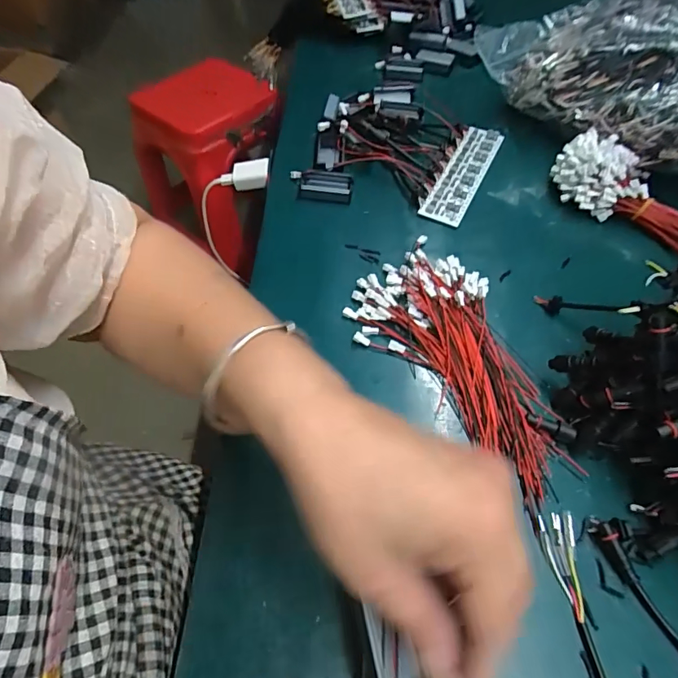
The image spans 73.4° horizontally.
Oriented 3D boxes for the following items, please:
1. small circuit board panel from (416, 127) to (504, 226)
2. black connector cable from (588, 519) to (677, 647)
[{"bbox_3d":[0.129,-0.178,0.478,0.045,0.005,0.159,22,58,17],"label":"small circuit board panel"},{"bbox_3d":[0.175,0.146,0.244,0.012,0.015,0.102,-22,57,-13],"label":"black connector cable"}]

